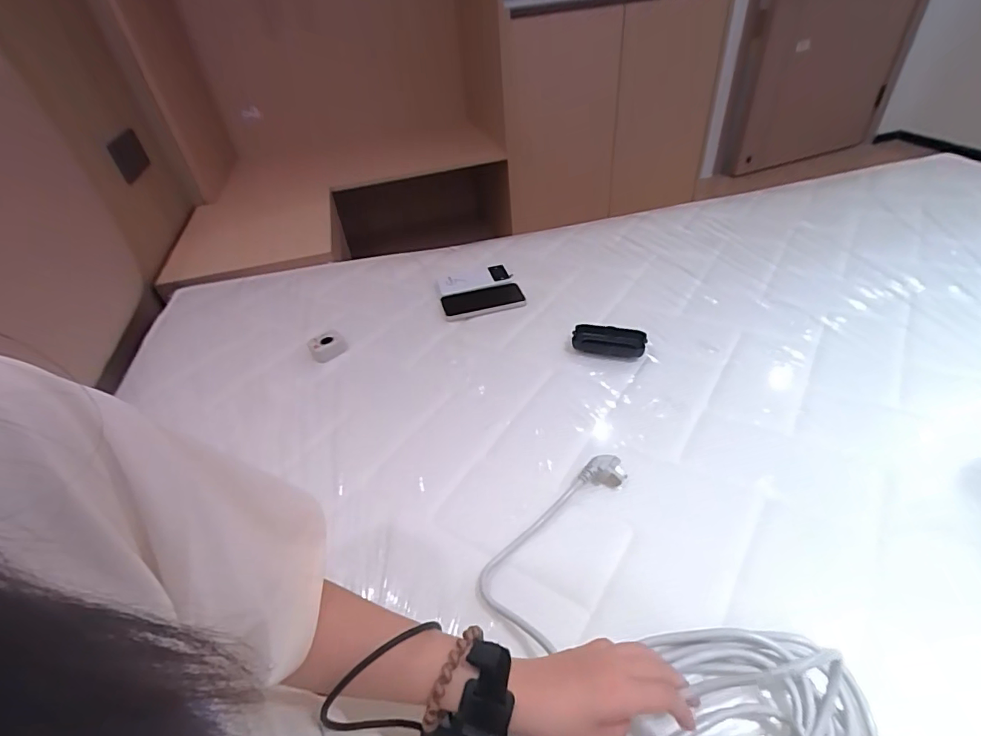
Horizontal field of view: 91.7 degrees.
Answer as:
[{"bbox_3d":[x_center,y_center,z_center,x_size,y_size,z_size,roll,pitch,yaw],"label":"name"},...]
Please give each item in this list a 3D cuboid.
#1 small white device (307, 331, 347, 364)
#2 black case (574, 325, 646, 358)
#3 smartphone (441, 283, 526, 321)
[{"bbox_3d":[-0.284,-0.036,0.834,0.061,0.034,0.045,-22,42,-19],"label":"small white device"},{"bbox_3d":[0.189,-0.040,0.763,0.110,0.033,0.048,10,42,19],"label":"black case"},{"bbox_3d":[-0.014,-0.129,0.917,0.154,0.011,0.083,-13,40,-9],"label":"smartphone"}]

